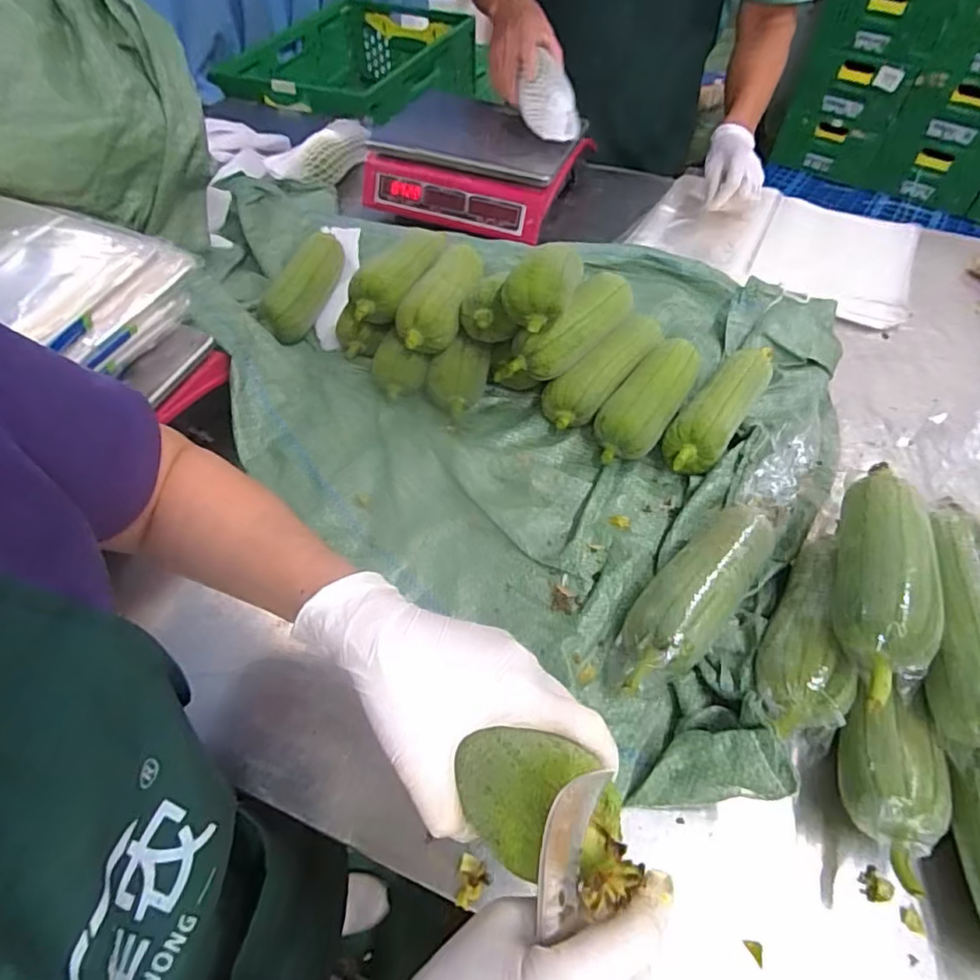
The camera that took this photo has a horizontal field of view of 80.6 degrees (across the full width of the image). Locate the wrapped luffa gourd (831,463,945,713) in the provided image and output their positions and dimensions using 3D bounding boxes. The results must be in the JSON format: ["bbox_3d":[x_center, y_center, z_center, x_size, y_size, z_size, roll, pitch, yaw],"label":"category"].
[{"bbox_3d":[0.301,0.063,0.441,0.071,0.062,0.222,24,56,17],"label":"wrapped luffa gourd"}]

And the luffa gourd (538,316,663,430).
[{"bbox_3d":[0.136,-0.142,0.657,0.054,0.053,0.187,37,61,24],"label":"luffa gourd"}]

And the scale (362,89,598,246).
[{"bbox_3d":[-0.021,-0.542,0.944,0.321,0.100,0.321,19,55,13],"label":"scale"}]

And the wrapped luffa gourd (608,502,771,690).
[{"bbox_3d":[0.175,0.087,0.495,0.067,0.054,0.214,37,61,24],"label":"wrapped luffa gourd"}]

